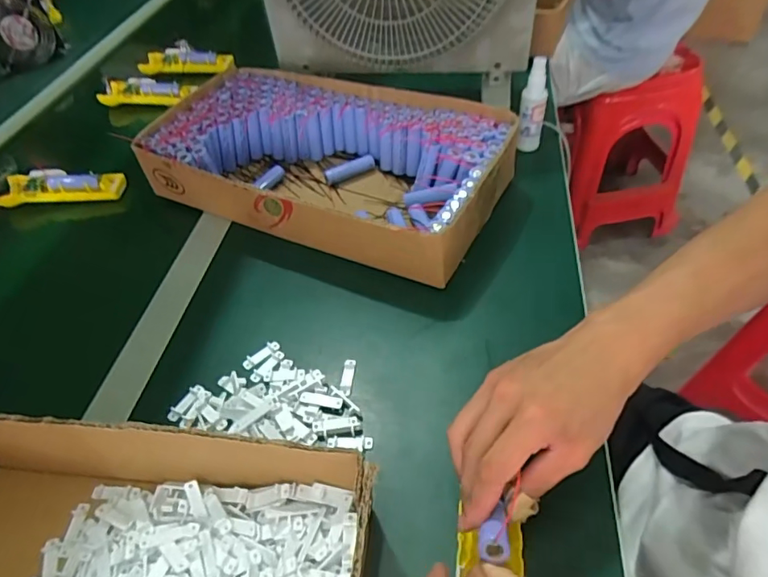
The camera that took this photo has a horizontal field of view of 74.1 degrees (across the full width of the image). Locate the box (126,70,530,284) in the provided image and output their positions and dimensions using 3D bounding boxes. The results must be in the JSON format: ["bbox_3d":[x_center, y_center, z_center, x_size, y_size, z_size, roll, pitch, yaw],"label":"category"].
[{"bbox_3d":[-0.070,-0.150,0.610,0.404,0.086,0.221,19,51,21],"label":"box"}]

